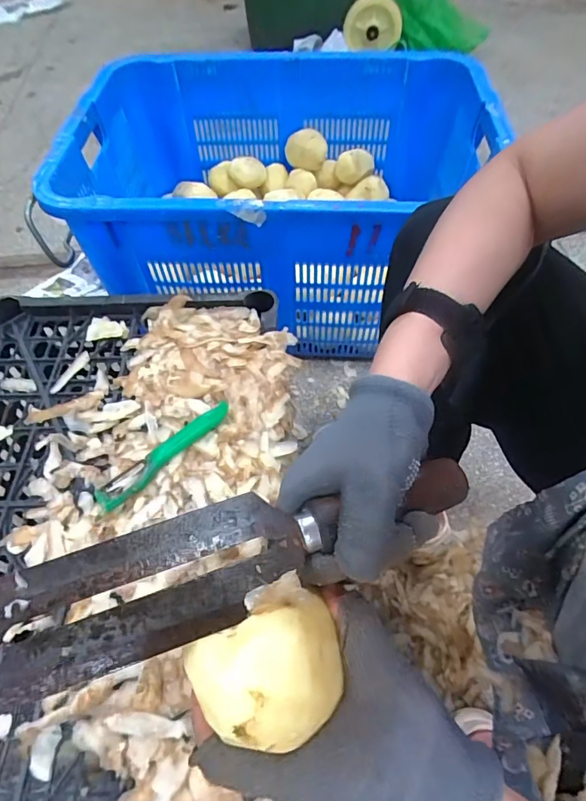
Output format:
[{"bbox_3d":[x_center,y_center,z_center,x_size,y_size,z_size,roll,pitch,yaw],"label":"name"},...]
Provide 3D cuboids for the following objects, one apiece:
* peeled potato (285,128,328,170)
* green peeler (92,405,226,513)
[{"bbox_3d":[0.023,-0.463,0.843,0.074,0.054,0.049,4,57,4],"label":"peeled potato"},{"bbox_3d":[-0.129,0.050,0.465,0.029,0.012,0.154,38,67,25],"label":"green peeler"}]

